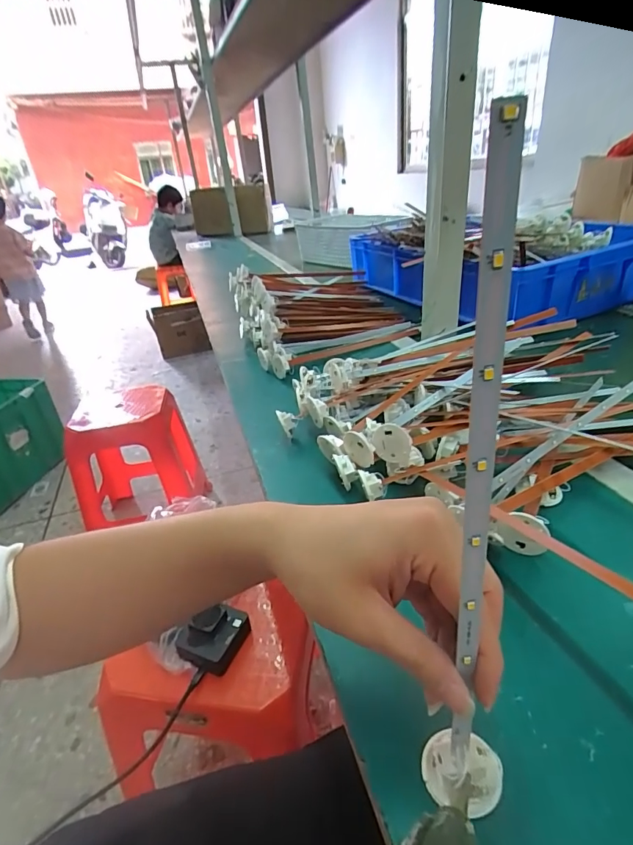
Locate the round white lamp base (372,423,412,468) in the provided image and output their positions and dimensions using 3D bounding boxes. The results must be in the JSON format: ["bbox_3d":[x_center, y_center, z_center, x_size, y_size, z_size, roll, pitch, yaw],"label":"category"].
[{"bbox_3d":[0.073,0.021,0.431,0.036,0.039,0.010,6,32,20],"label":"round white lamp base"}]

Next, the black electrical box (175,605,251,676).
[{"bbox_3d":[-0.141,0.288,0.601,0.081,0.045,0.076,4,31,17],"label":"black electrical box"}]

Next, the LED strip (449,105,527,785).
[{"bbox_3d":[0.059,0.047,0.167,0.012,0.275,0.007,-16,28,-19],"label":"LED strip"}]

